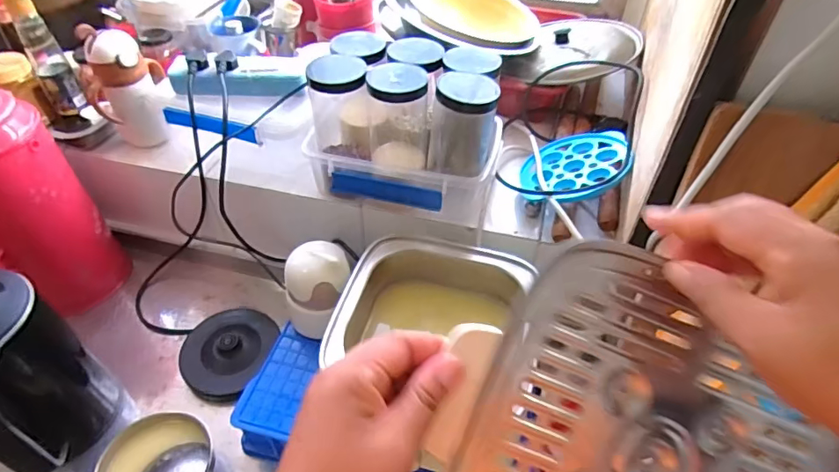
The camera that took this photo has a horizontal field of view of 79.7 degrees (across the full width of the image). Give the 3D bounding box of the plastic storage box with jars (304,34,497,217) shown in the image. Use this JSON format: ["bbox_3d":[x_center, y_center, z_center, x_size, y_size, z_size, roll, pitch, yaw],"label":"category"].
[{"bbox_3d":[-0.016,-0.139,0.652,0.229,0.180,0.139,10,47,10],"label":"plastic storage box with jars"}]

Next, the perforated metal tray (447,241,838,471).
[{"bbox_3d":[0.136,0.133,0.296,0.224,0.012,0.211,23,88,-6],"label":"perforated metal tray"}]

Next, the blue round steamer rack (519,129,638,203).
[{"bbox_3d":[0.209,-0.095,0.679,0.147,0.023,0.135,-17,38,14],"label":"blue round steamer rack"}]

